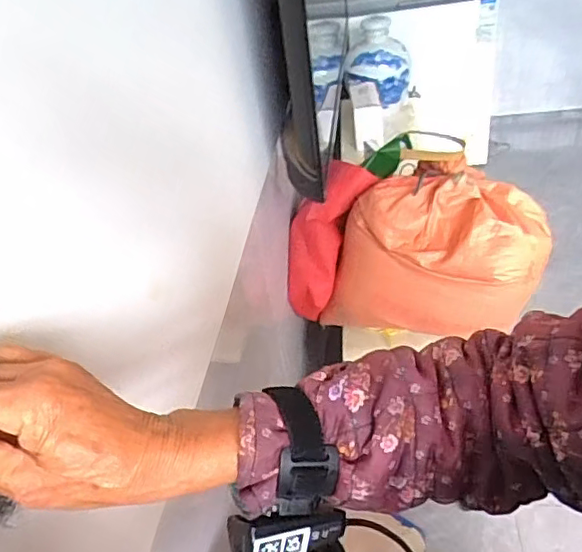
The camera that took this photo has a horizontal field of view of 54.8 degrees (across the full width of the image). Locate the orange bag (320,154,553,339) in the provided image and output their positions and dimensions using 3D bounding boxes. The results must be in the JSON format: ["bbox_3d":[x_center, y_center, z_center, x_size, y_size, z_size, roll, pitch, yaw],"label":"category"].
[{"bbox_3d":[0.325,-0.057,1.250,0.426,0.298,0.259,11,40,17],"label":"orange bag"}]

